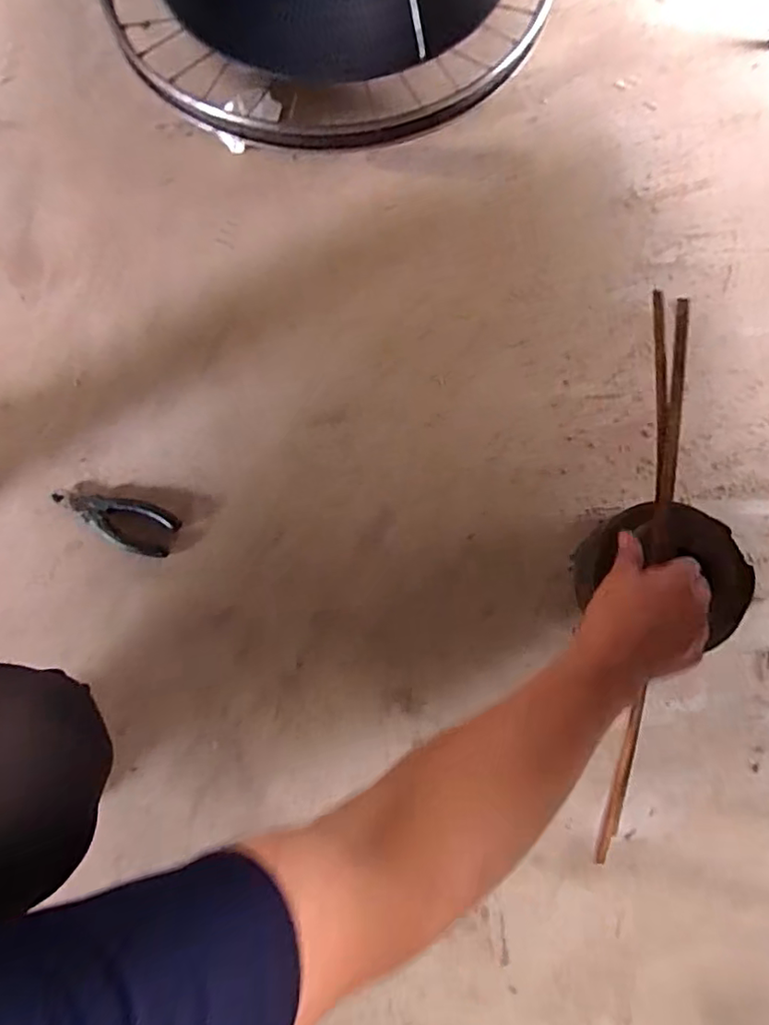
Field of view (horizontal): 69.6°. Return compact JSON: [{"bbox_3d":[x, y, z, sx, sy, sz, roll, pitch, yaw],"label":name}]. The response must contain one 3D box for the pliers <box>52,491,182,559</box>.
[{"bbox_3d":[-0.317,0.008,0.650,0.151,0.012,0.059,19,78,5],"label":"pliers"}]

